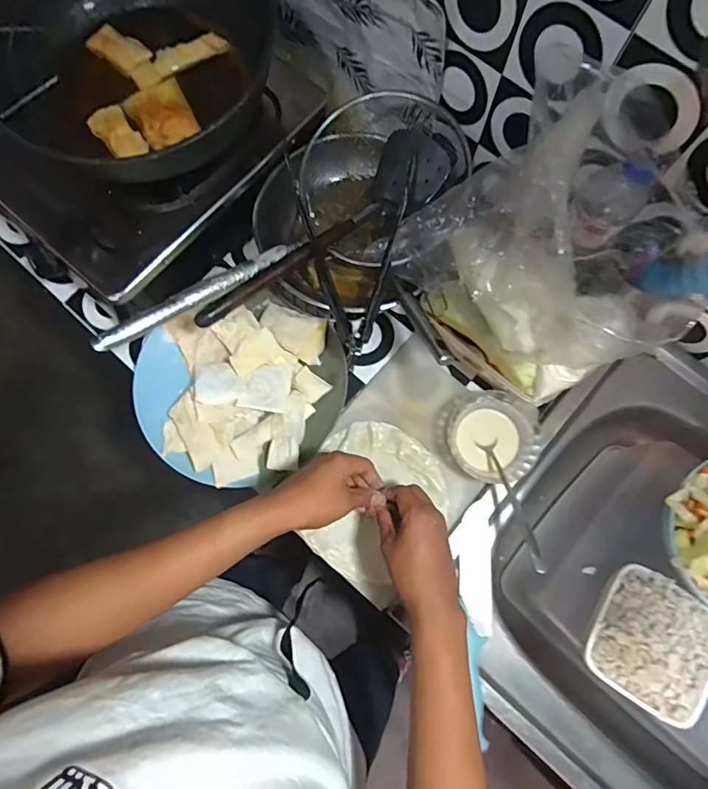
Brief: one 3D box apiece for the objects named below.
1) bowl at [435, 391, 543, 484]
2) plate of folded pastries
[{"bbox_3d":[0.168,0.054,0.581,0.116,0.058,0.107,0,77,1],"label":"bowl"},{"bbox_3d":[-0.146,-0.016,0.591,0.250,0.046,0.249,0,77,1],"label":"plate of folded pastries"}]

